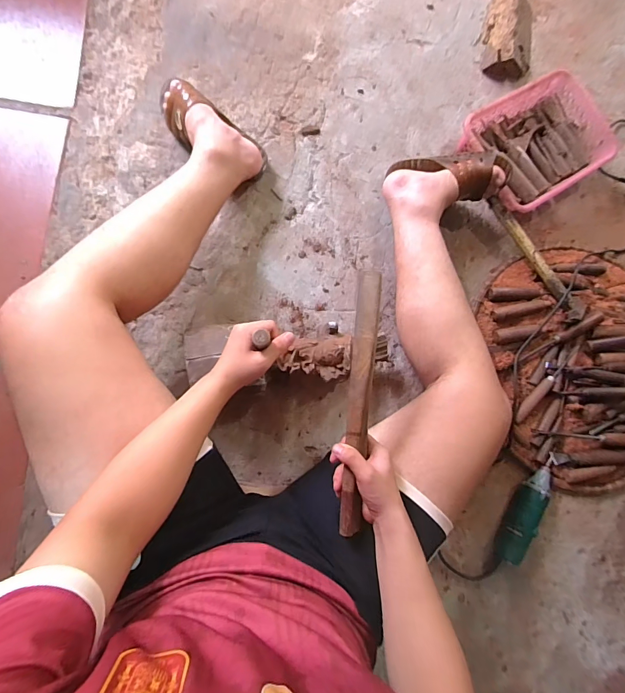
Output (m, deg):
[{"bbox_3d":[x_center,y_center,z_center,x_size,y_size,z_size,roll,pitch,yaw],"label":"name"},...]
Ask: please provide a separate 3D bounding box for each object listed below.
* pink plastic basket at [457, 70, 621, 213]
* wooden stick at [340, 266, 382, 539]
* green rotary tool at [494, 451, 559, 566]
[{"bbox_3d":[0.493,-0.444,0.835,0.326,0.071,0.235,-33,88,-12],"label":"pink plastic basket"},{"bbox_3d":[0.063,0.070,0.503,0.030,0.015,0.342,6,86,-4],"label":"wooden stick"},{"bbox_3d":[0.422,0.310,0.734,0.051,0.045,0.227,29,82,-1],"label":"green rotary tool"}]

